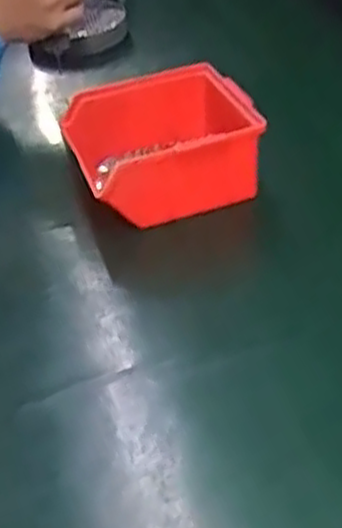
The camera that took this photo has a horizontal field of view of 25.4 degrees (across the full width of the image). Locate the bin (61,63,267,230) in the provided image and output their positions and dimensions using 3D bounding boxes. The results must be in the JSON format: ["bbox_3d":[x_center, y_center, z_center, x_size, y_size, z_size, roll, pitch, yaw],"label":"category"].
[{"bbox_3d":[-0.007,-0.091,0.594,0.137,0.069,0.126,-15,40,-11],"label":"bin"}]

